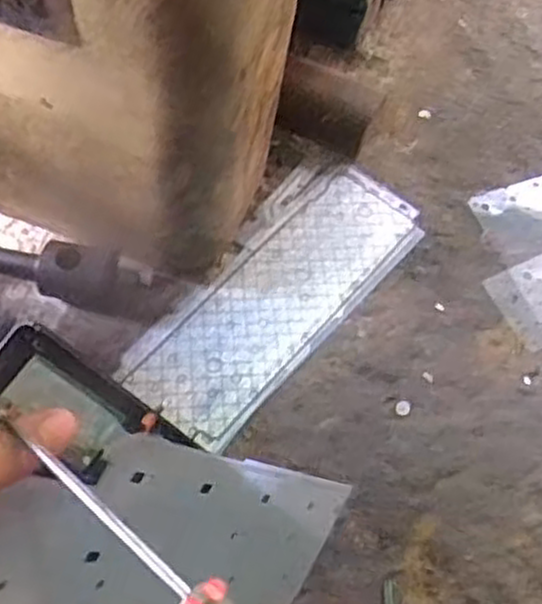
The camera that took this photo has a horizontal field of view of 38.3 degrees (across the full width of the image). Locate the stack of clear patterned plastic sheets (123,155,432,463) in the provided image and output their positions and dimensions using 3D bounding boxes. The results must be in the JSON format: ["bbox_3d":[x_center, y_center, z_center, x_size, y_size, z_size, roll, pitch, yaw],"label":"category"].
[{"bbox_3d":[0.010,-0.012,0.846,0.157,0.008,0.363,34,66,17],"label":"stack of clear patterned plastic sheets"}]

